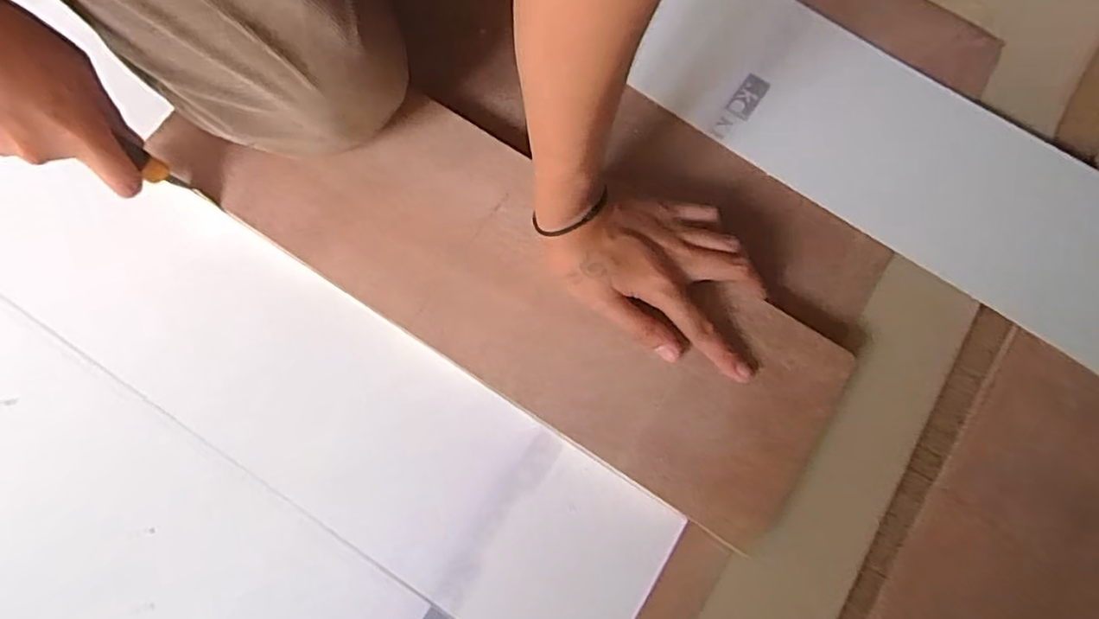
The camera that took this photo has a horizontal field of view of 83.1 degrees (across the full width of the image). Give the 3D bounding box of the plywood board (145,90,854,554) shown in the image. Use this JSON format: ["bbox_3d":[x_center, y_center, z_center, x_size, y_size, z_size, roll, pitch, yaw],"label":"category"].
[{"bbox_3d":[-0.035,-0.029,0.413,0.450,0.011,0.147,31,77,7],"label":"plywood board"}]

